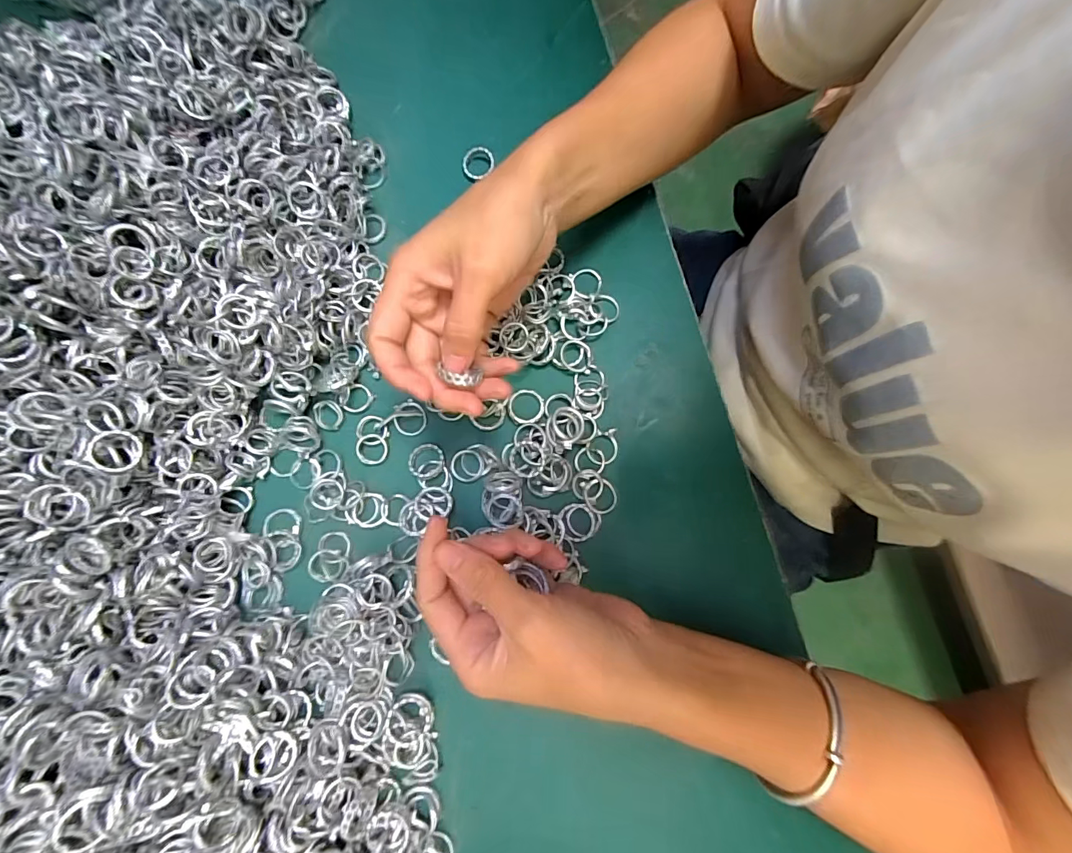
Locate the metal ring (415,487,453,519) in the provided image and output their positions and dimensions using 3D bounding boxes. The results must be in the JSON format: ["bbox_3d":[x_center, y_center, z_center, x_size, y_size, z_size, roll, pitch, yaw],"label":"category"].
[{"bbox_3d":[-0.065,0.048,0.287,0.024,0.006,0.019,0,78,-1],"label":"metal ring"}]

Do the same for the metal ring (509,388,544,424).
[{"bbox_3d":[-0.006,-0.014,0.302,0.024,0.005,0.025,0,78,-1],"label":"metal ring"}]

